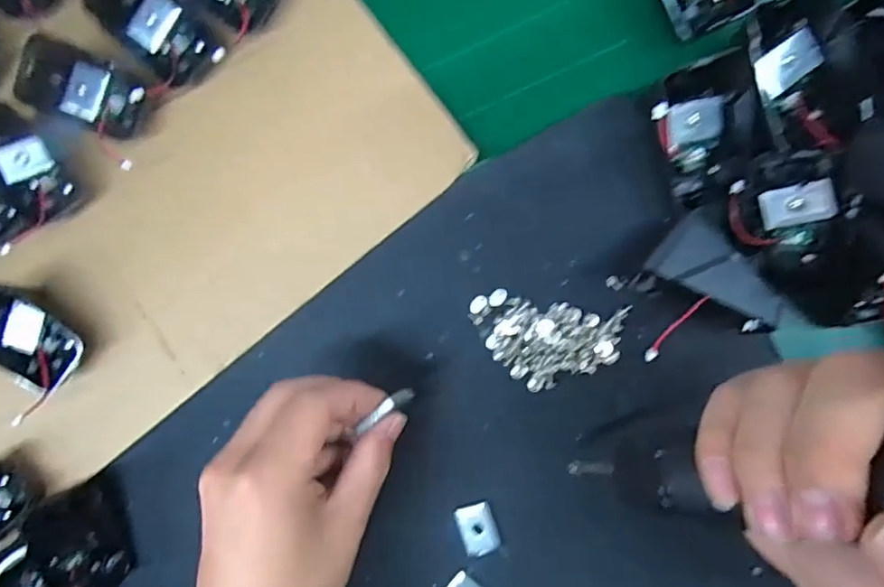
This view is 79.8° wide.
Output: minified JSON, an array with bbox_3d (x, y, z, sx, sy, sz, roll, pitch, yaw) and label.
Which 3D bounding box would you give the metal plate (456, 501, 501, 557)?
[{"bbox_3d":[0.021,0.135,0.303,0.020,0.004,0.028,-16,91,9],"label":"metal plate"}]

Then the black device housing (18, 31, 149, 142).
[{"bbox_3d":[-0.212,-0.122,0.316,0.073,0.021,0.040,22,96,7],"label":"black device housing"}]

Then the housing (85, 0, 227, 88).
[{"bbox_3d":[-0.167,-0.155,0.308,0.073,0.013,0.039,36,86,-20],"label":"housing"}]

